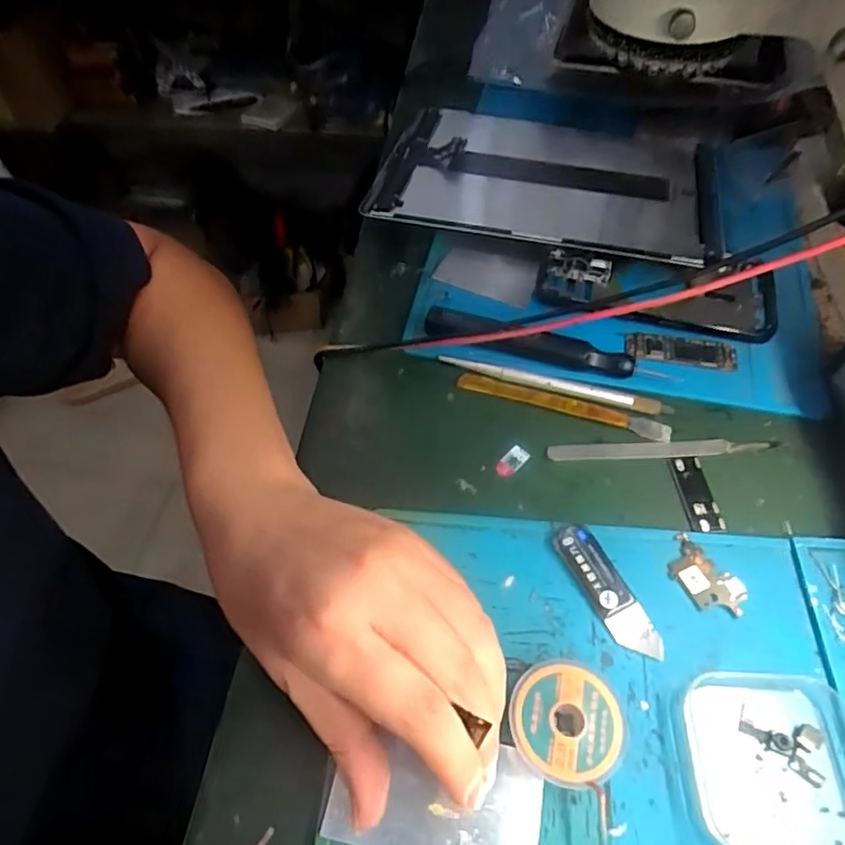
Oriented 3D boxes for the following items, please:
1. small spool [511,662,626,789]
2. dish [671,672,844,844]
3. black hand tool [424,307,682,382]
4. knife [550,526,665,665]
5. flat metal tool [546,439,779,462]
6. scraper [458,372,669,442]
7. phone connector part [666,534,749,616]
[{"bbox_3d":[0.058,0.122,0.239,0.044,0.013,0.044,-1,55,1],"label":"small spool"},{"bbox_3d":[0.136,0.131,0.228,0.064,0.014,0.062,1,55,3],"label":"dish"},{"bbox_3d":[0.072,-0.045,0.348,0.145,0.018,0.015,14,56,11],"label":"black hand tool"},{"bbox_3d":[0.085,0.078,0.272,0.018,0.006,0.066,-23,57,-14],"label":"knife"},{"bbox_3d":[0.129,0.014,0.318,0.122,0.004,0.010,-2,55,1],"label":"flat metal tool"},{"bbox_3d":[0.079,-0.011,0.335,0.120,0.004,0.012,16,57,13],"label":"scraper"},{"bbox_3d":[0.132,0.073,0.276,0.024,0.004,0.039,-38,62,-22],"label":"phone connector part"}]

